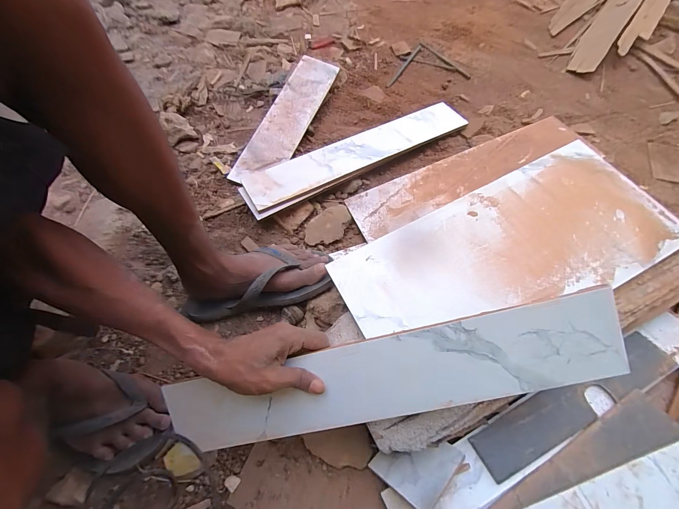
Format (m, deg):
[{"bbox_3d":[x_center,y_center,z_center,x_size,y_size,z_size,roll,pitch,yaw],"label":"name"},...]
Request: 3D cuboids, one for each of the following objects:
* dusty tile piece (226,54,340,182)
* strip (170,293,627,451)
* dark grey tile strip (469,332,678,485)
[{"bbox_3d":[-0.119,-0.313,0.727,0.102,0.013,0.382,19,66,11],"label":"dusty tile piece"},{"bbox_3d":[0.041,0.140,0.346,0.481,0.006,0.094,-15,94,8],"label":"strip"},{"bbox_3d":[0.318,0.199,0.431,0.296,0.009,0.057,-28,55,-7],"label":"dark grey tile strip"}]

